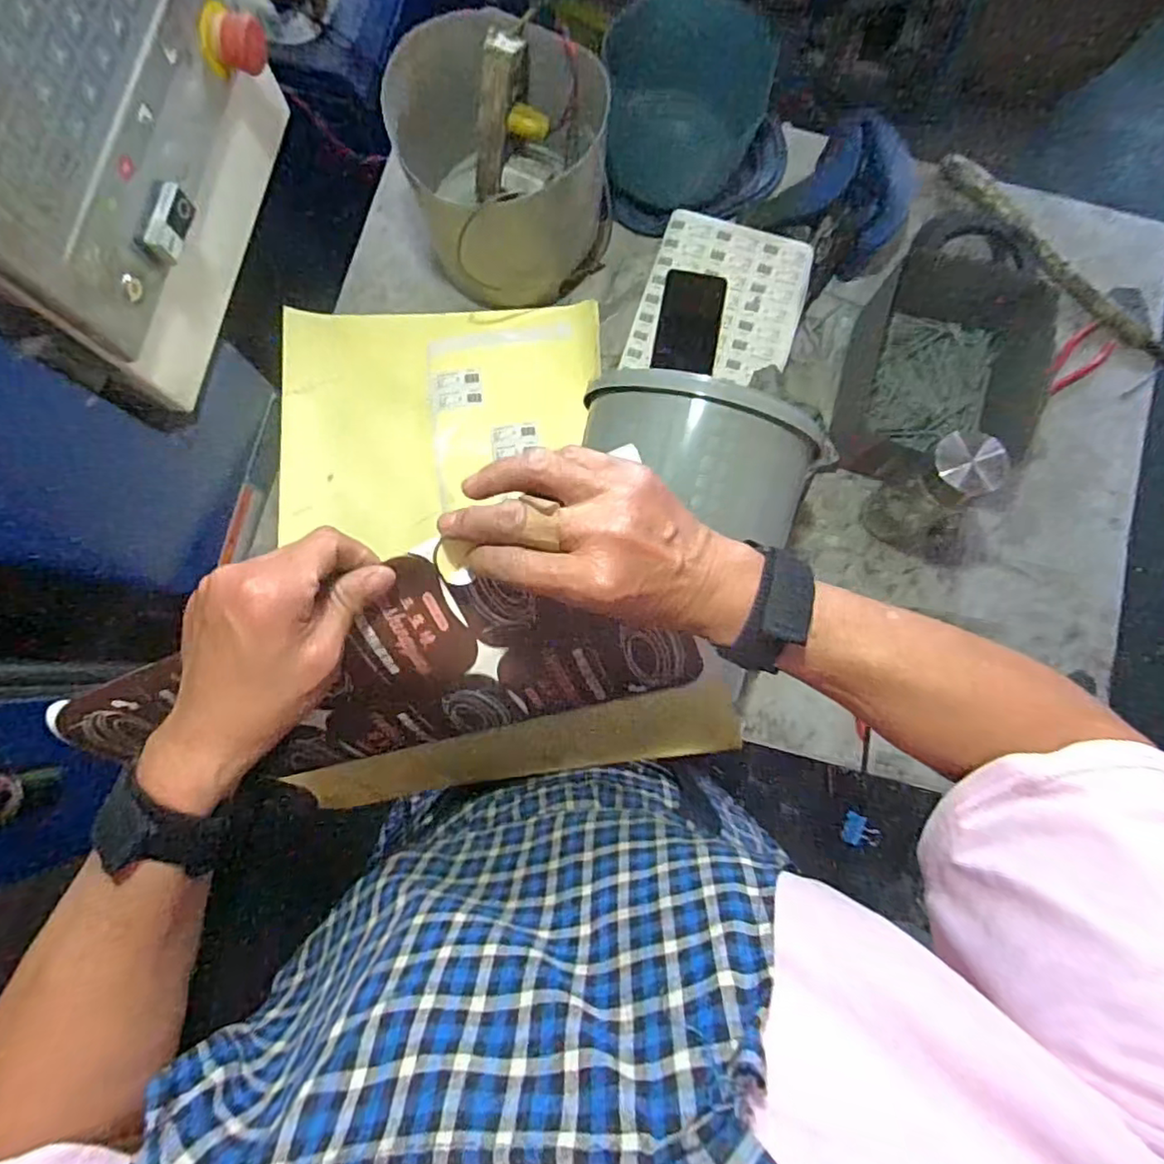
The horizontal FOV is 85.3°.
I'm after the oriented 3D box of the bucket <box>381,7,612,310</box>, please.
[{"bbox_3d":[-0.084,-0.460,0.712,0.212,0.185,0.216,0,82,-2],"label":"bucket"}]

